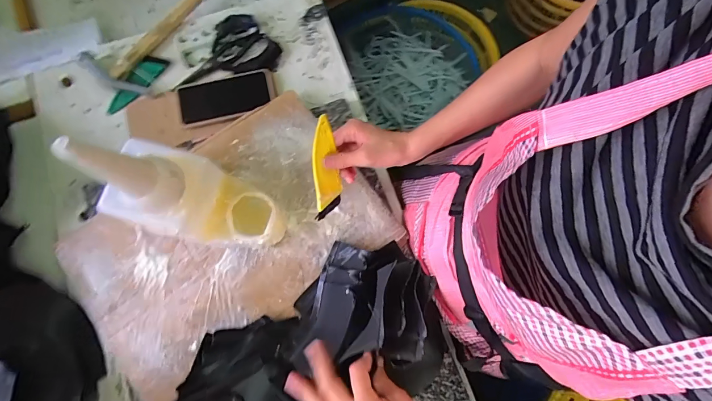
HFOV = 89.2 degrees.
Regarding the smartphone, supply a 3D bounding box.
[{"bbox_3d":[-0.220,-0.175,0.615,0.161,0.012,0.075,-13,78,-4],"label":"smartphone"}]

